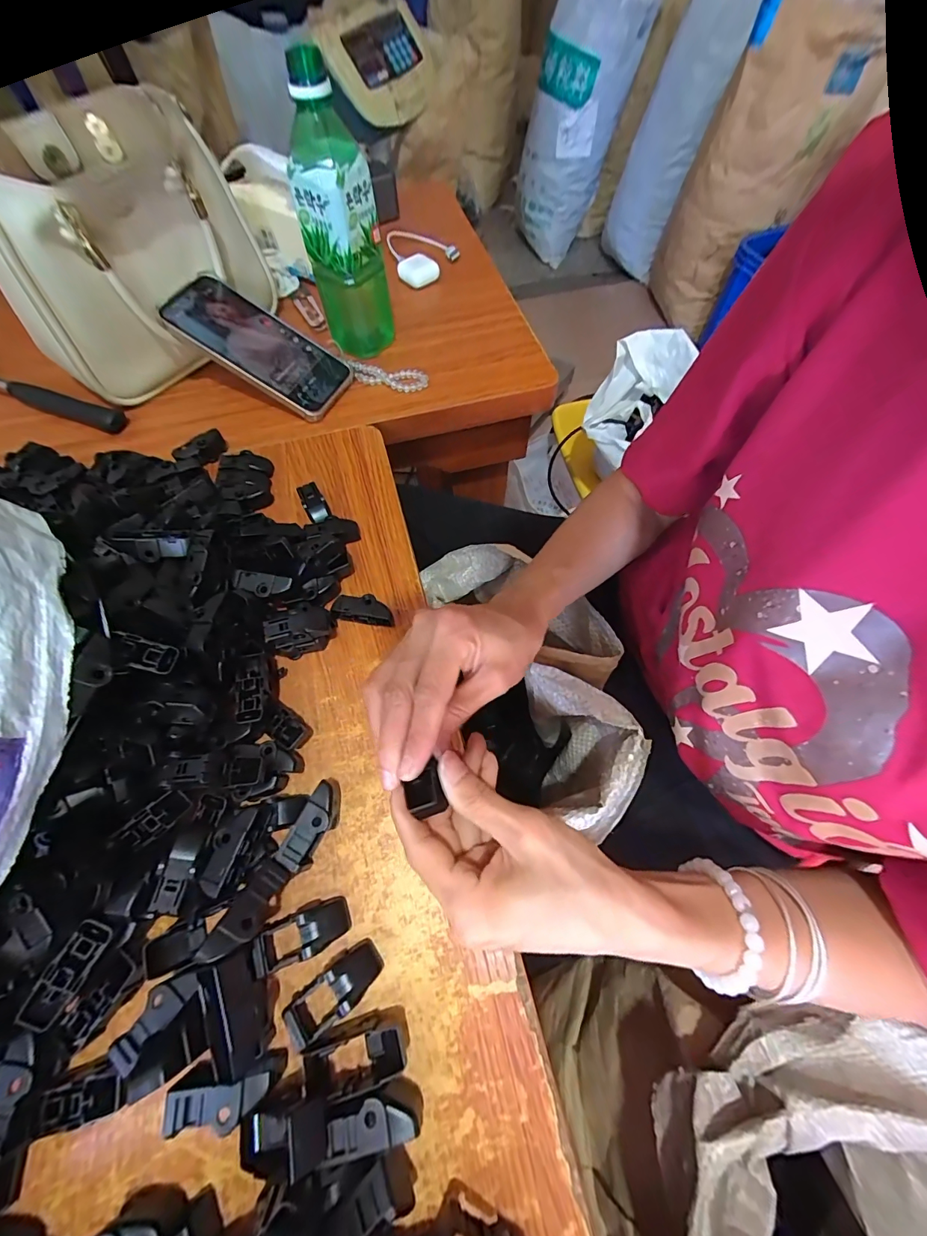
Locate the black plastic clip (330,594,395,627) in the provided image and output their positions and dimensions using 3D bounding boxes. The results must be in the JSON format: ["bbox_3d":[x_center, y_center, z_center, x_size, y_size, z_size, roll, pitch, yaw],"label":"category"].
[{"bbox_3d":[-0.077,-0.004,0.324,0.045,0.018,0.021,1,64,1],"label":"black plastic clip"}]

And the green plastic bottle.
[{"bbox_3d":[-0.117,-0.369,0.401,0.069,0.209,0.079,-11,65,-5],"label":"green plastic bottle"}]

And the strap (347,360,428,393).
[{"bbox_3d":[-0.082,-0.260,0.451,0.086,0.012,0.031,7,65,4],"label":"strap"}]

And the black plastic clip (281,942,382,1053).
[{"bbox_3d":[-0.070,0.202,0.228,0.050,0.018,0.021,-34,69,-14],"label":"black plastic clip"}]

